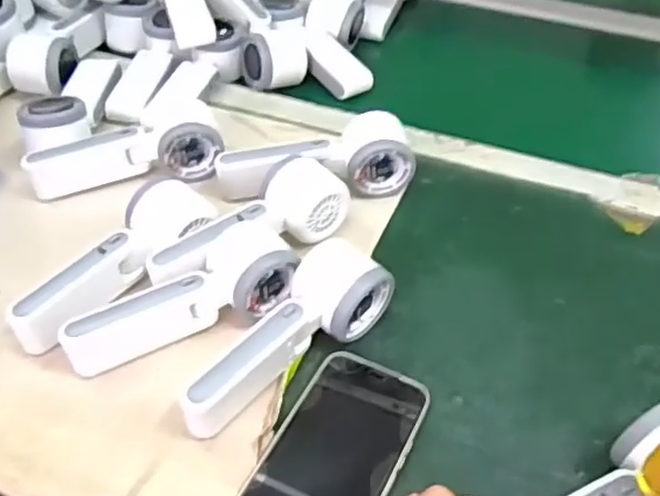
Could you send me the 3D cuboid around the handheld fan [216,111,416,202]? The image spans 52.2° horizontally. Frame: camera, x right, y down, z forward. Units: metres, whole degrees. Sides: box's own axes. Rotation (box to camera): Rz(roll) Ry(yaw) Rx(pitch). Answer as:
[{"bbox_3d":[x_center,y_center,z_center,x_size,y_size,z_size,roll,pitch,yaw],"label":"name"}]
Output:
[{"bbox_3d":[-0.010,-0.070,0.587,0.171,0.053,0.072,-12,46,-13],"label":"handheld fan"}]

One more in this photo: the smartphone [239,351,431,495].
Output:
[{"bbox_3d":[-0.001,0.133,0.408,0.078,0.016,0.161,21,48,18],"label":"smartphone"}]

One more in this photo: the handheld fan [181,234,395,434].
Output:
[{"bbox_3d":[-0.033,0.059,0.458,0.055,0.051,0.169,35,54,29],"label":"handheld fan"}]

